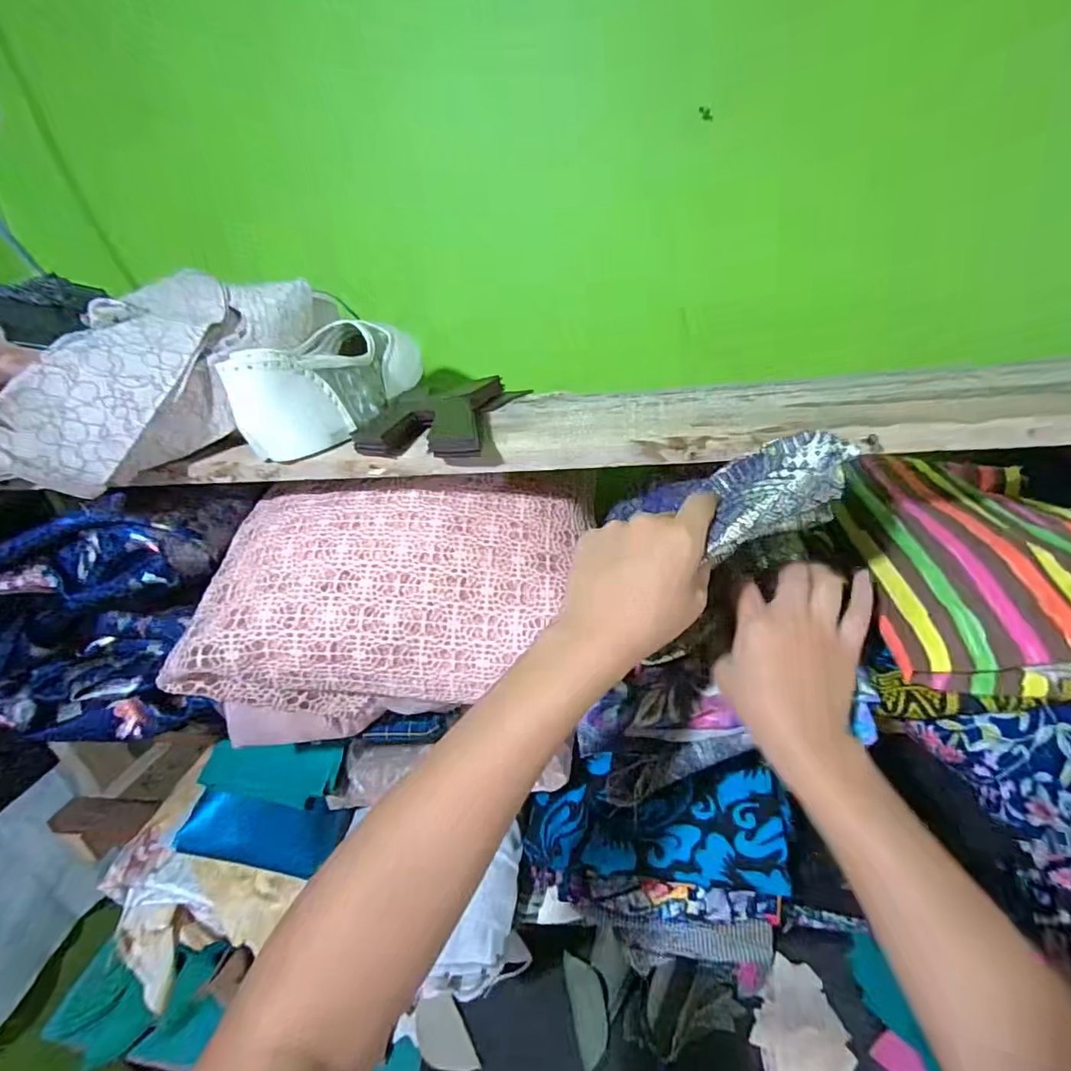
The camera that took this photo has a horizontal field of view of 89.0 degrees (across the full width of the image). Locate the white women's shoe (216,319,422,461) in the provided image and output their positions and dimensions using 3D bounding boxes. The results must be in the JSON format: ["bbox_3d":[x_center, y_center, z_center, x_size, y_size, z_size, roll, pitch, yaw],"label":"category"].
[{"bbox_3d":[-0.165,-0.136,0.471,0.079,0.073,0.222,-4,26,6],"label":"white women's shoe"}]

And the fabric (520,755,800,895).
[{"bbox_3d":[0.101,0.250,0.480,0.222,0.062,0.105,-1,27,11],"label":"fabric"}]

